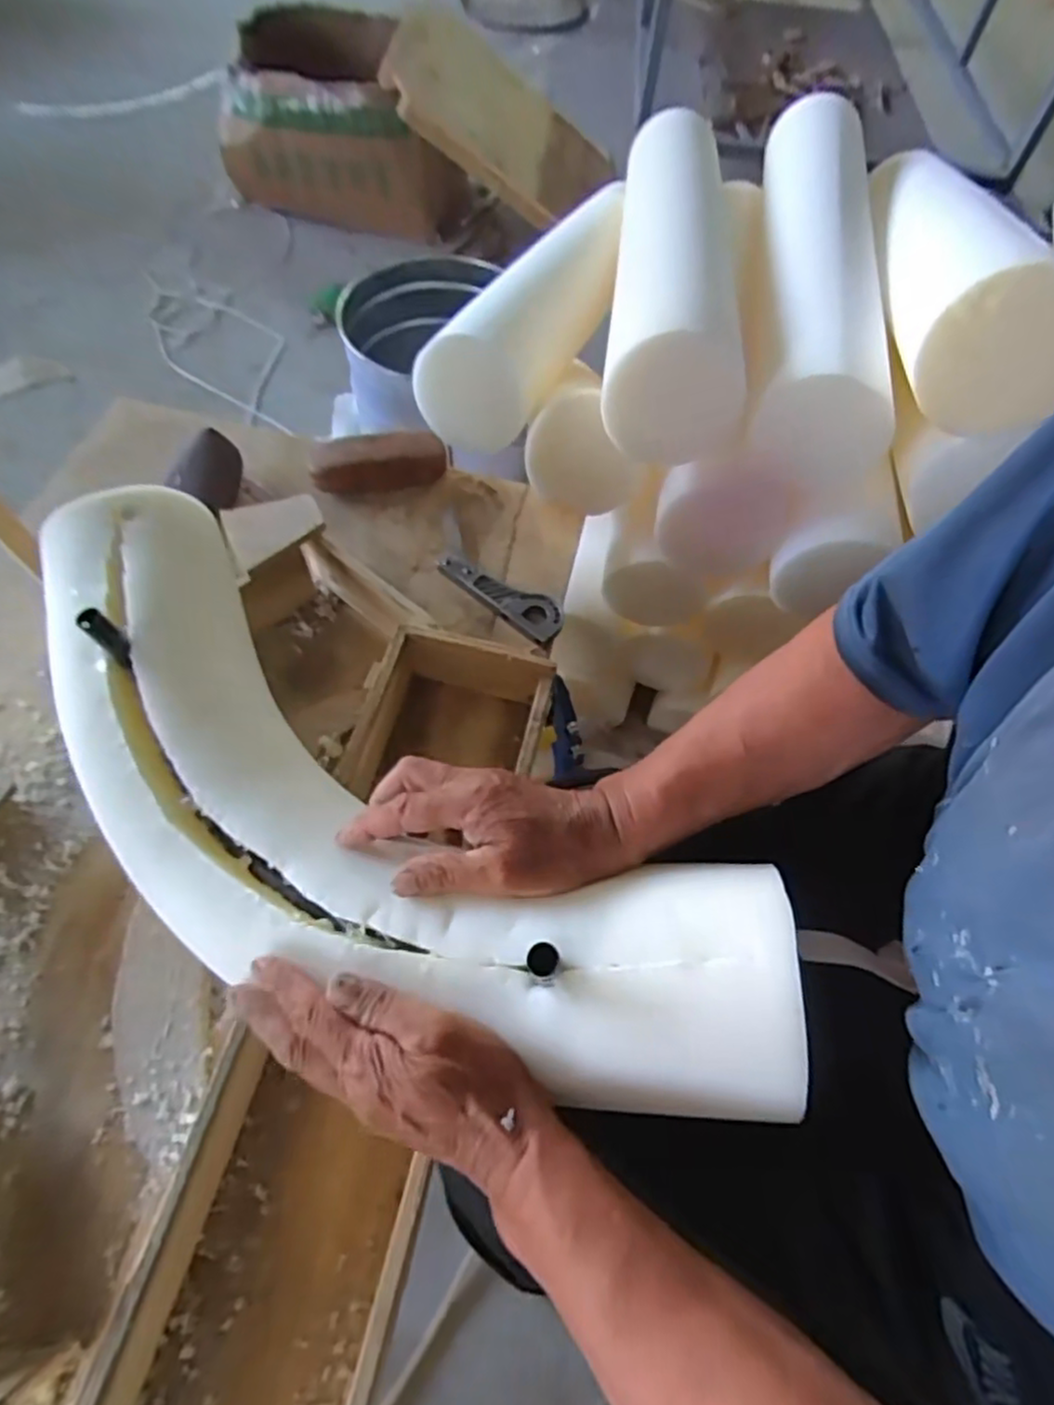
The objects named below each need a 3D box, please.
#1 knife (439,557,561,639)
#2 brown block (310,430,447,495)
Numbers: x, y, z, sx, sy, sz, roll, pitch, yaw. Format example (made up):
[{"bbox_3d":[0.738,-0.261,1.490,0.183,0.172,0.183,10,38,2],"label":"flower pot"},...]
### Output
[{"bbox_3d":[-0.027,-0.121,0.751,0.153,0.012,0.048,36,64,15],"label":"knife"},{"bbox_3d":[-0.177,-0.287,0.826,0.155,0.043,0.066,-11,61,-11],"label":"brown block"}]

